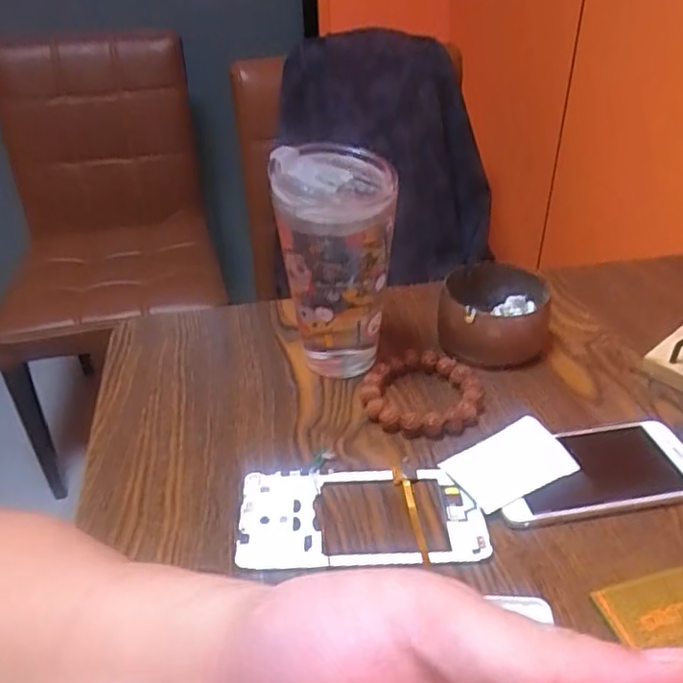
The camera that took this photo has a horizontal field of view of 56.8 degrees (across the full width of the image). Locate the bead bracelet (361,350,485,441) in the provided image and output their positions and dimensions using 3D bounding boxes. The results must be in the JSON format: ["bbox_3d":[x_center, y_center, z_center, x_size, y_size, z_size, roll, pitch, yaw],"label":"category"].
[{"bbox_3d":[0.059,0.037,0.461,0.087,0.015,0.081,2,35,5],"label":"bead bracelet"}]

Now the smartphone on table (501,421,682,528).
[{"bbox_3d":[0.160,0.080,0.400,0.132,0.011,0.070,-8,35,-9],"label":"smartphone on table"}]

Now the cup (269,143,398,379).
[{"bbox_3d":[-0.005,-0.056,0.473,0.079,0.157,0.082,-1,35,1],"label":"cup"}]

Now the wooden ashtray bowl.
[{"bbox_3d":[0.125,-0.028,0.522,0.086,0.048,0.088,-1,35,1],"label":"wooden ashtray bowl"}]

